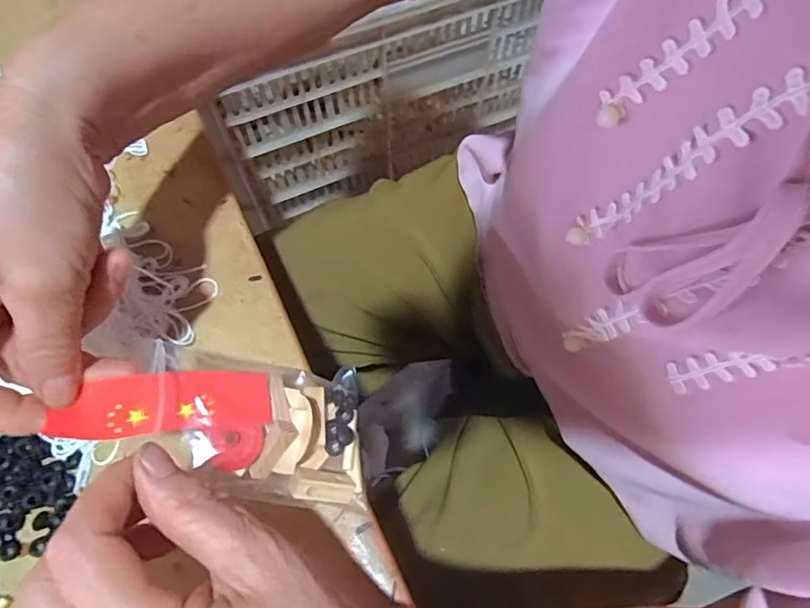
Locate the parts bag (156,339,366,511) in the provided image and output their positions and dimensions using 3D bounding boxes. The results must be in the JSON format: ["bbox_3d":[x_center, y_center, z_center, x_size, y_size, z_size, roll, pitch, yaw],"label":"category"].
[{"bbox_3d":[-0.070,0.063,0.258,0.096,0.030,0.067,8,67,-35],"label":"parts bag"}]

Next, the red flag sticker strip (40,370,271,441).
[{"bbox_3d":[-0.104,0.044,0.237,0.087,0.010,0.027,-2,67,-24],"label":"red flag sticker strip"}]

